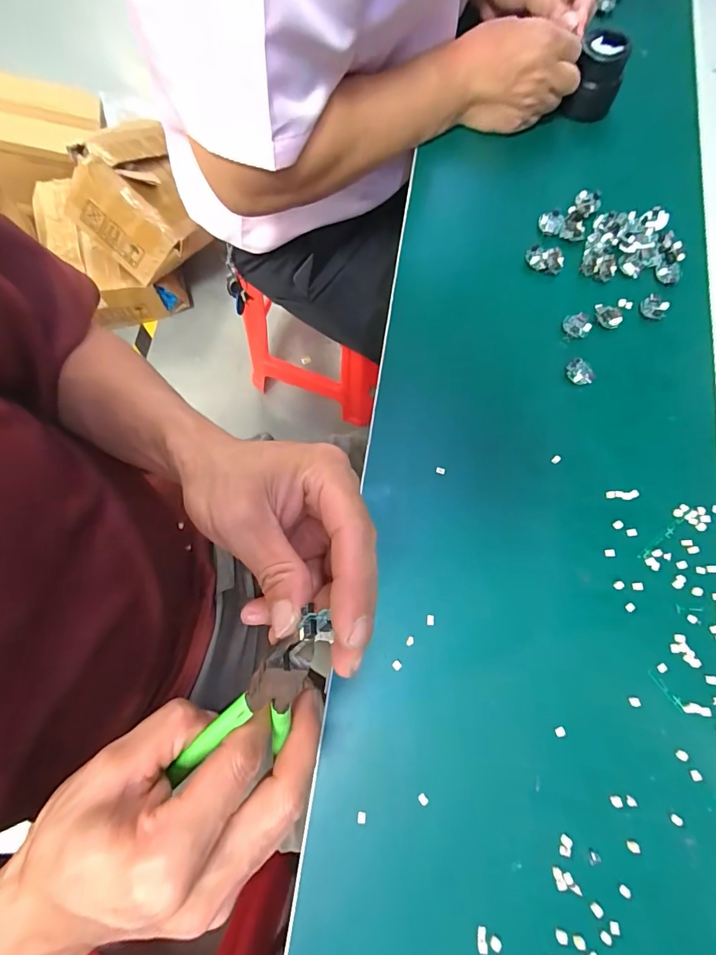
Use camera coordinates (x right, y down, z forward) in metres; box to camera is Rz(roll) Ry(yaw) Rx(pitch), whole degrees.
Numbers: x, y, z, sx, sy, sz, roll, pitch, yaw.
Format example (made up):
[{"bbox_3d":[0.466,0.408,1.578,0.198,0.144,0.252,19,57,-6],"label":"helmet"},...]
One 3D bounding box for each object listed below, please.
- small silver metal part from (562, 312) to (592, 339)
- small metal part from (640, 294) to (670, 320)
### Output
[{"bbox_3d":[0.200,-0.139,0.382,0.023,0.008,0.022,-13,76,-4],"label":"small silver metal part"},{"bbox_3d":[0.277,-0.159,0.388,0.022,0.007,0.021,0,76,-1],"label":"small metal part"}]

